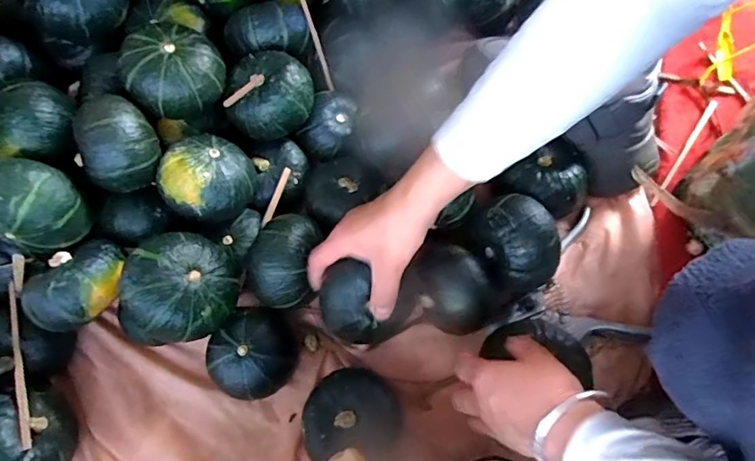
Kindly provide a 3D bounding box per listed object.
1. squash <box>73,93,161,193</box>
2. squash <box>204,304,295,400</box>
[{"bbox_3d":[-0.251,-0.087,0.456,0.067,0.057,0.082,-14,66,-4],"label":"squash"},{"bbox_3d":[-0.125,0.122,0.471,0.079,0.059,0.084,-26,67,-9],"label":"squash"}]

